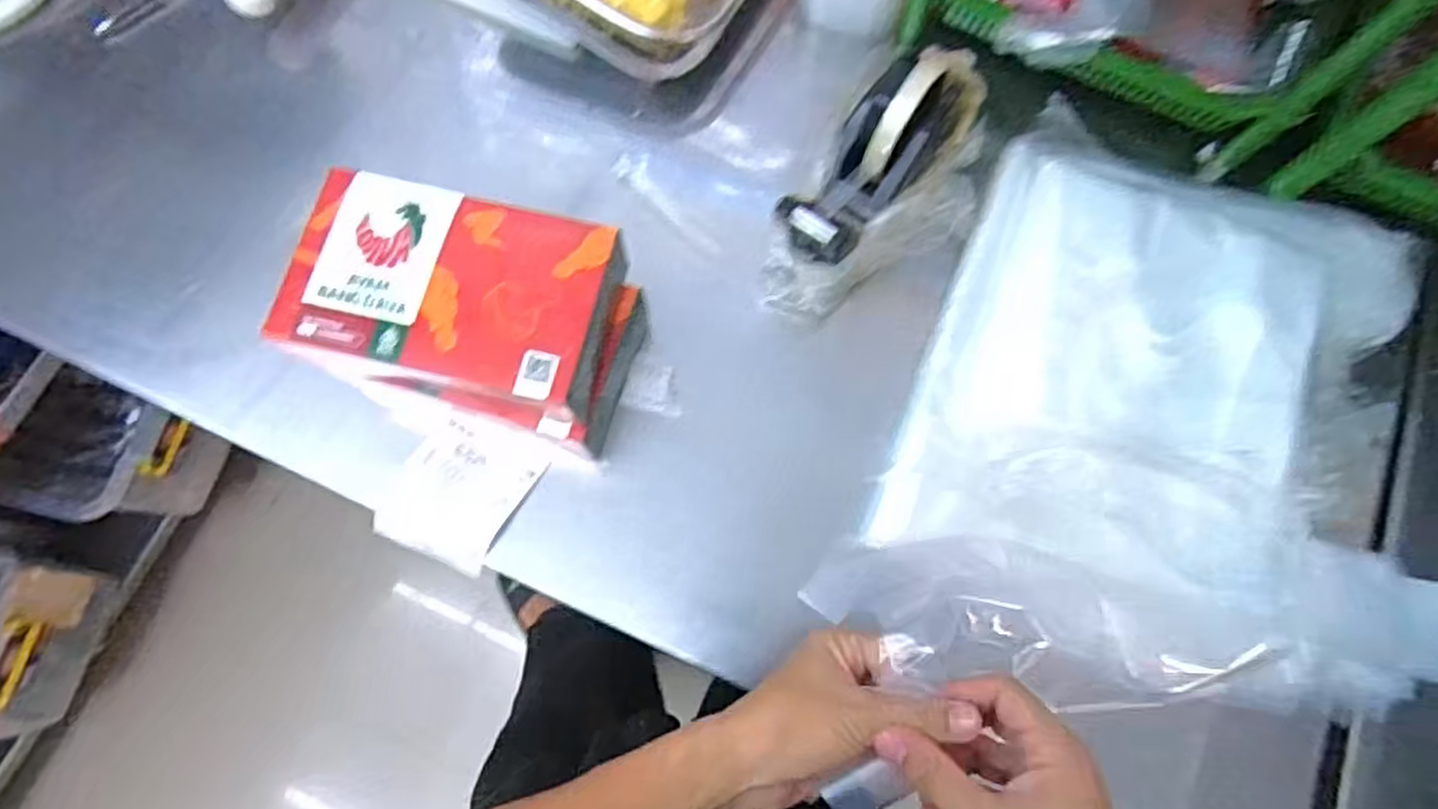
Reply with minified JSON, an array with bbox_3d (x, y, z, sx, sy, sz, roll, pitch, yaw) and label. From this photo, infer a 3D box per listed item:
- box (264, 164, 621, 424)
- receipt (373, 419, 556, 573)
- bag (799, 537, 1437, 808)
[{"bbox_3d":[-0.153,-0.062,0.439,0.186,0.045,0.115,12,75,2],"label":"box"},{"bbox_3d":[-0.174,0.057,0.503,0.080,0.009,0.099,30,76,6],"label":"receipt"},{"bbox_3d":[0.262,0.153,0.436,0.415,0.069,0.134,5,80,-12],"label":"bag"}]

